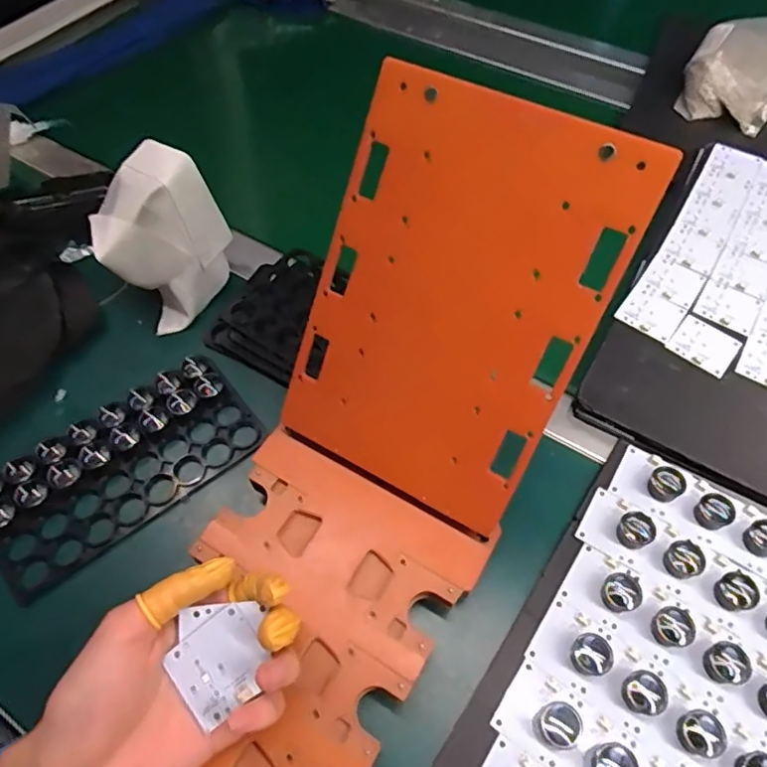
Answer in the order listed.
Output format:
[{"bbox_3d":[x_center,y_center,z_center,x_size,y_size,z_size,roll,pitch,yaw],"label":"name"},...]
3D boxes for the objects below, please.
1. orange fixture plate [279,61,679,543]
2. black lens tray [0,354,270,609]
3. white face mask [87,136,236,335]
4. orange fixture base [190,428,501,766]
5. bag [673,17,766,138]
[{"bbox_3d":[0.035,-0.037,0.331,0.155,0.233,0.007,27,23,15],"label":"orange fixture plate"},{"bbox_3d":[-0.192,0.058,0.414,0.192,0.017,0.095,-35,64,-18],"label":"black lens tray"},{"bbox_3d":[-0.183,-0.119,0.462,0.075,0.109,0.100,36,66,21],"label":"white face mask"},{"bbox_3d":[-0.058,0.162,0.342,0.167,0.034,0.235,23,62,15],"label":"orange fixture base"},{"bbox_3d":[0.419,-0.358,0.659,0.117,0.074,0.166,30,64,19],"label":"bag"}]

